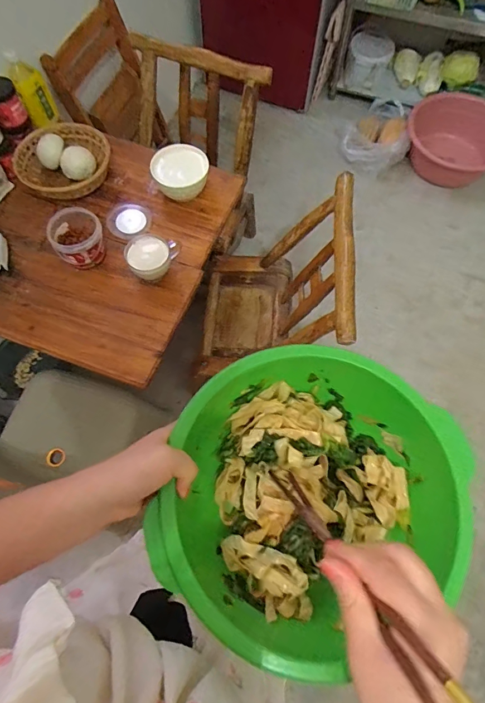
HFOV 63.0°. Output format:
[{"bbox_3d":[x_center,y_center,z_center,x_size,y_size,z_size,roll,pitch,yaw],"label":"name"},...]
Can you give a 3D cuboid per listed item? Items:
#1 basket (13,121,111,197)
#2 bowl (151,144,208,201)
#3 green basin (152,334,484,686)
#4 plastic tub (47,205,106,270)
[{"bbox_3d":[-0.481,-0.520,1.093,0.253,0.082,0.216,-42,74,-15],"label":"basket"},{"bbox_3d":[-0.166,-0.476,1.044,0.133,0.074,0.122,0,69,0],"label":"bowl"},{"bbox_3d":[0.067,0.129,0.375,0.287,0.083,0.256,-5,69,-2],"label":"green basin"},{"bbox_3d":[-0.398,-0.276,0.961,0.121,0.094,0.128,0,69,0],"label":"plastic tub"}]

